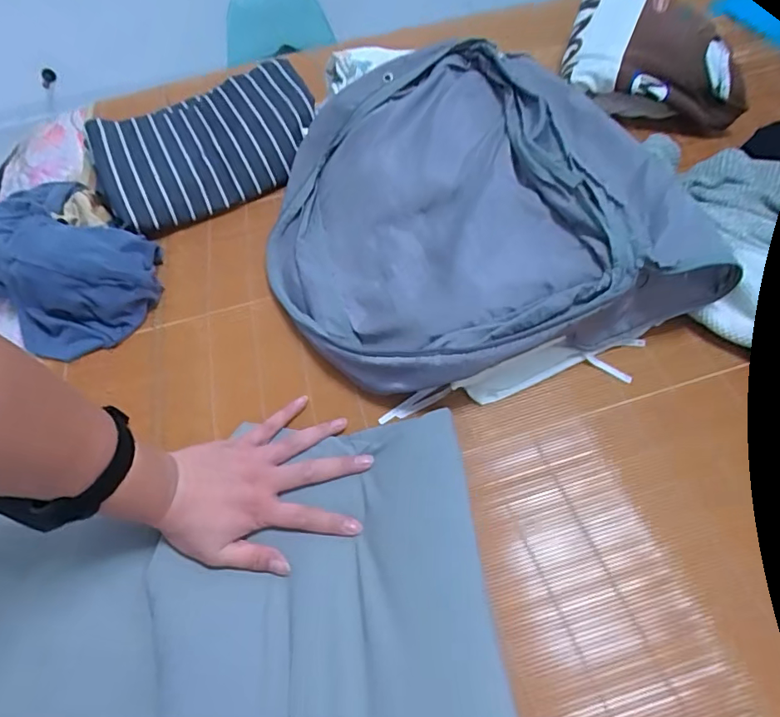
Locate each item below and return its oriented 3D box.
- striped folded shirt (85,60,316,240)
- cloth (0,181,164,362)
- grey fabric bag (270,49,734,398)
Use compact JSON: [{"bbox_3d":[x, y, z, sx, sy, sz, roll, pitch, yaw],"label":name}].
[{"bbox_3d":[-0.264,-0.314,0.767,0.318,0.073,0.226,-27,58,-11],"label":"striped folded shirt"},{"bbox_3d":[-0.398,-0.133,0.656,0.178,0.091,0.262,-33,60,-15],"label":"cloth"},{"bbox_3d":[0.069,-0.177,0.623,0.436,0.121,0.438,-18,57,-6],"label":"grey fabric bag"}]

